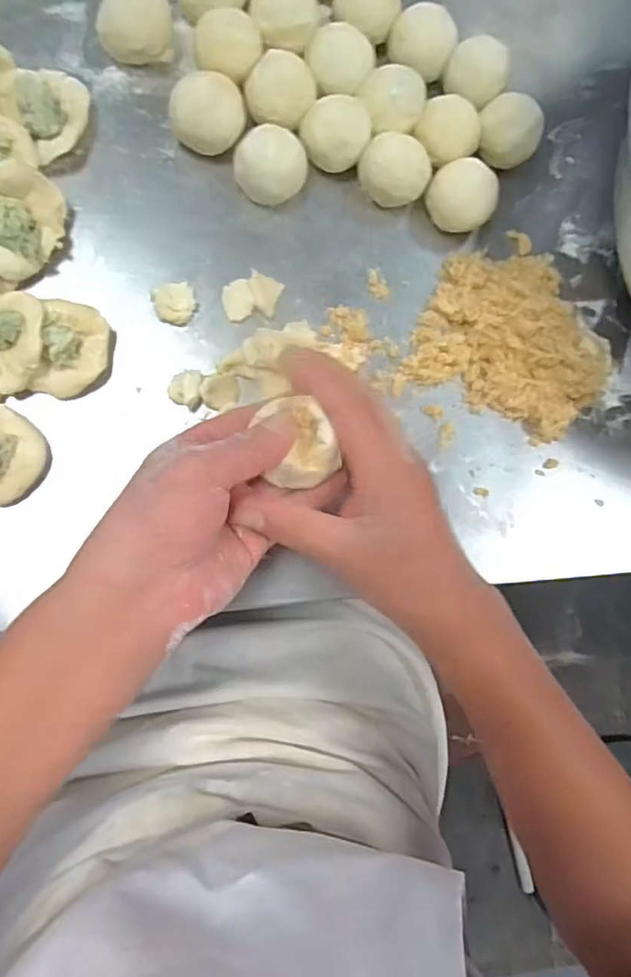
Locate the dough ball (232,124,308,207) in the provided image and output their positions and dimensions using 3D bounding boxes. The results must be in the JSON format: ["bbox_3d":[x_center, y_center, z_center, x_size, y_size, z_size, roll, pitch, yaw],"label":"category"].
[{"bbox_3d":[-0.028,-0.209,0.389,0.045,0.032,0.039,19,84,-8],"label":"dough ball"}]

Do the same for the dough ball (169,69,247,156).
[{"bbox_3d":[-0.069,-0.239,0.393,0.046,0.036,0.049,1,87,-9],"label":"dough ball"}]

